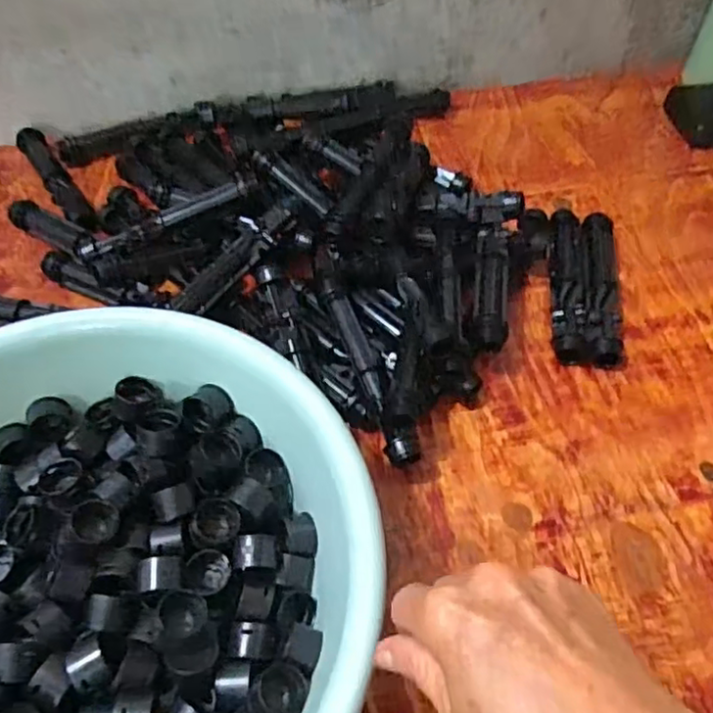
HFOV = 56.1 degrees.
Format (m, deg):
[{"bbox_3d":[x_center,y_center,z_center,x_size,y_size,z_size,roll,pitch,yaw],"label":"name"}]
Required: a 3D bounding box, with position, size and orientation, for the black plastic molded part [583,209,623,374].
[{"bbox_3d":[0.192,-0.055,0.522,0.029,0.022,0.145,8,56,4],"label":"black plastic molded part"}]

